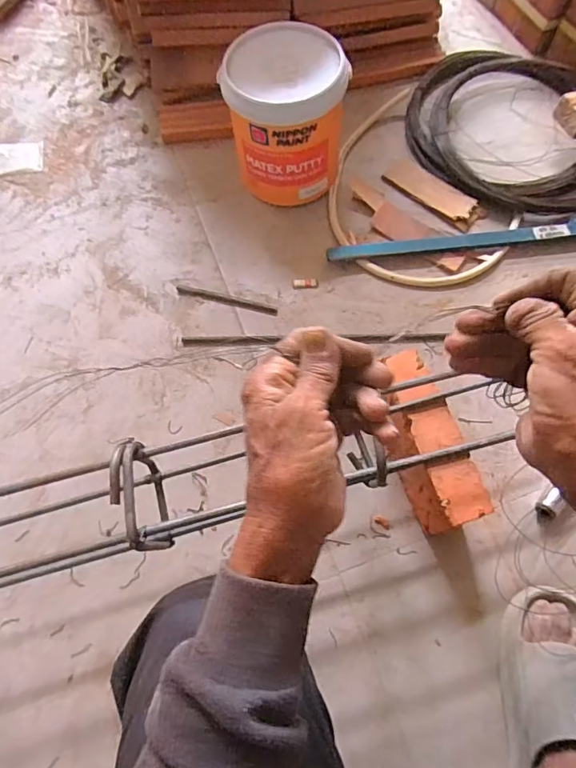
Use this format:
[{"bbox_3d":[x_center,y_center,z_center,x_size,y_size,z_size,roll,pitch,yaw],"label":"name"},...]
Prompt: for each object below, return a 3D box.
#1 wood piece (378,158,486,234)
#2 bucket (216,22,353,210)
[{"bbox_3d":[0.219,-0.286,0.737,0.153,0.008,0.053,43,76,13],"label":"wood piece"},{"bbox_3d":[-0.005,-0.360,0.677,0.144,0.171,0.154,0,71,0],"label":"bucket"}]

